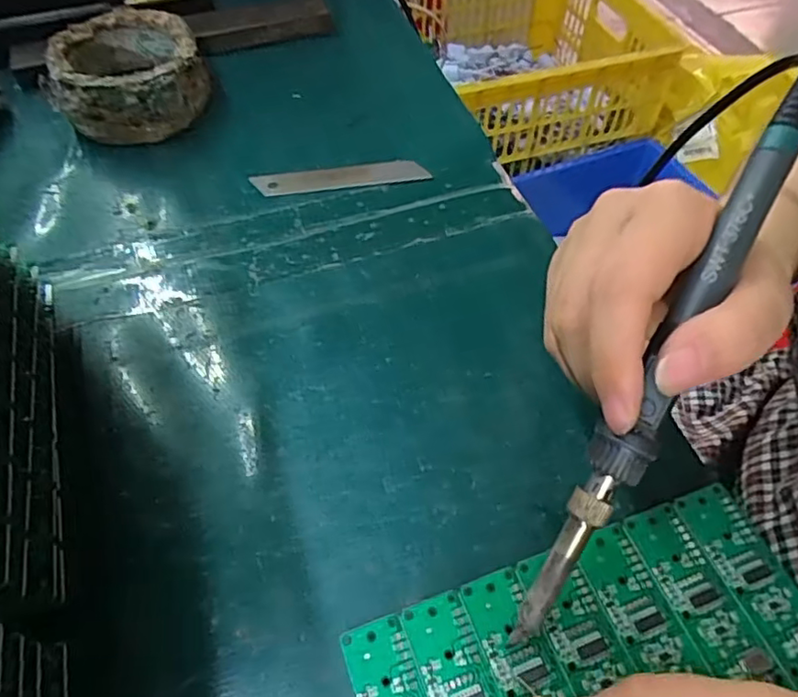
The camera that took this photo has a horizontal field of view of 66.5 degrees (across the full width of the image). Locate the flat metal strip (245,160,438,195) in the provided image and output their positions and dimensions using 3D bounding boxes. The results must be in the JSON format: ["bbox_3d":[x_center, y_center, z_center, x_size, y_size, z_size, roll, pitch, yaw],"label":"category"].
[{"bbox_3d":[-0.033,-0.098,0.345,0.097,0.004,0.017,-8,64,-5],"label":"flat metal strip"}]

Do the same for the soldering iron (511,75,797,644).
[{"bbox_3d":[0.083,0.004,0.189,0.015,0.016,0.198,27,91,18],"label":"soldering iron"}]

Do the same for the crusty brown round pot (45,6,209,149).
[{"bbox_3d":[-0.169,-0.168,0.379,0.088,0.048,0.082,-21,57,-13],"label":"crusty brown round pot"}]

